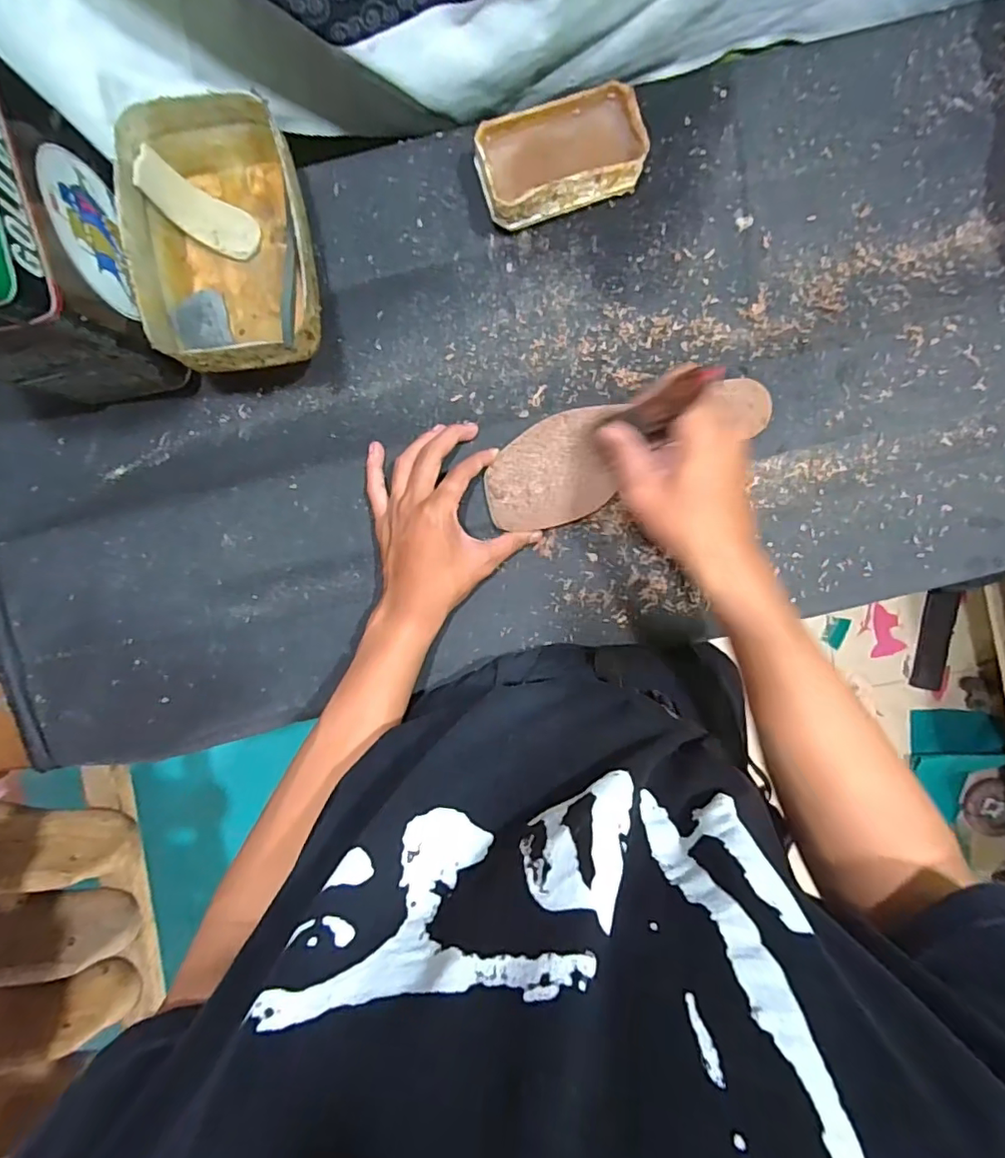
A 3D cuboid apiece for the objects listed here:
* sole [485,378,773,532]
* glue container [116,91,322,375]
[{"bbox_3d":[0.101,-0.115,0.468,0.244,0.009,0.085,-23,94,3],"label":"sole"},{"bbox_3d":[-0.209,-0.255,0.430,0.125,0.079,0.184,-10,94,1],"label":"glue container"}]

